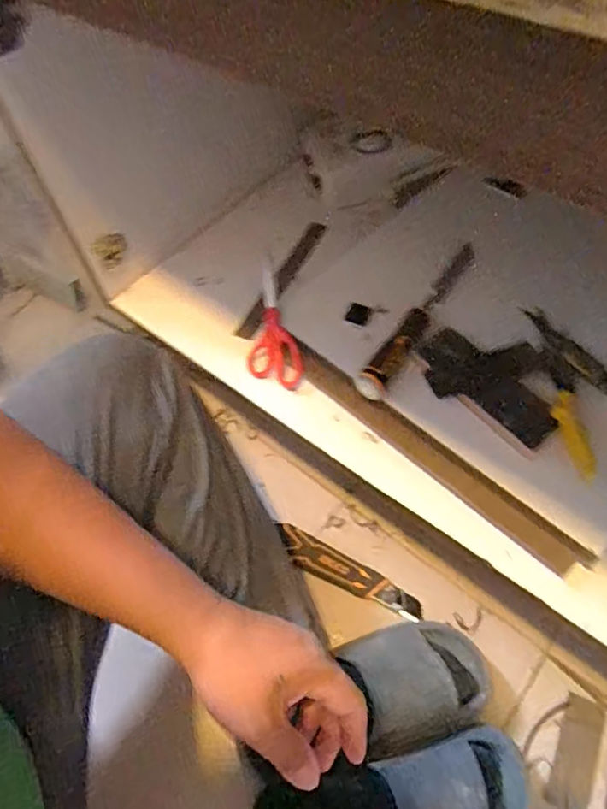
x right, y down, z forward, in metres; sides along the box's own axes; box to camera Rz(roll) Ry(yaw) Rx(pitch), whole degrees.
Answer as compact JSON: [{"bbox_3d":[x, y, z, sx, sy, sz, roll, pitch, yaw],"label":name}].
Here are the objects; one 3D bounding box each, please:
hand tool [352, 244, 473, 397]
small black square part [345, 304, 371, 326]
[{"bbox_3d":[0.135,-0.086,0.662,0.040,0.046,0.219,30,65,22],"label":"hand tool"},{"bbox_3d":[0.070,-0.115,0.692,0.028,0.006,0.028,19,74,15],"label":"small black square part"}]

